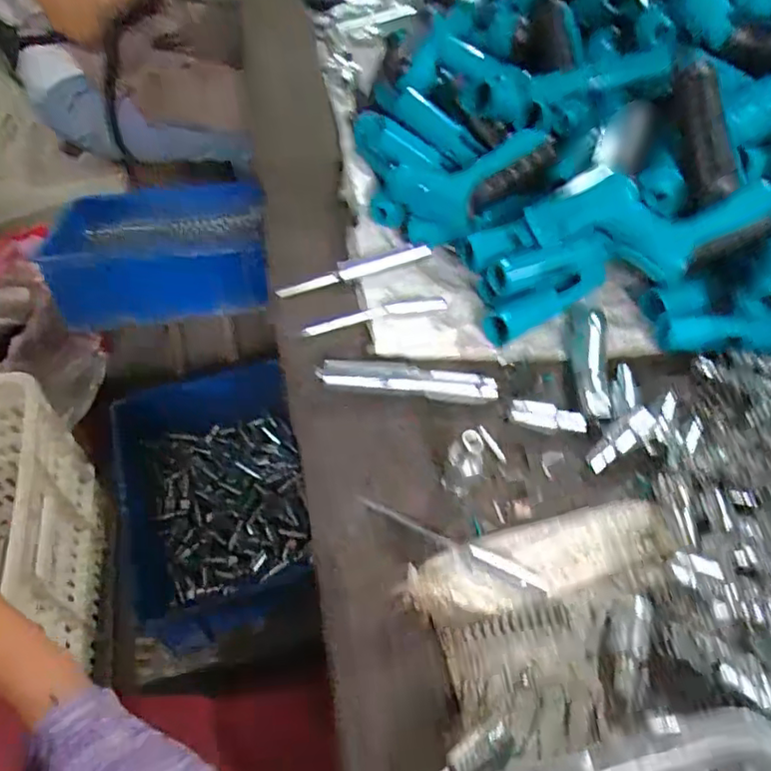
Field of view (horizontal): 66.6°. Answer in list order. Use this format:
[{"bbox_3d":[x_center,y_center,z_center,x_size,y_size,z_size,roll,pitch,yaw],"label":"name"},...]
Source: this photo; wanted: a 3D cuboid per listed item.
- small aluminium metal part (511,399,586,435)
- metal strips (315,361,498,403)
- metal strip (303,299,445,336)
[{"bbox_3d":[0.115,0.022,0.413,0.052,0.013,0.017,5,52,4],"label":"small aluminium metal part"},{"bbox_3d":[0.016,-0.004,0.432,0.129,0.007,0.024,8,75,0],"label":"metal strips"},{"bbox_3d":[-0.009,-0.059,0.486,0.119,0.007,0.013,-10,53,-8],"label":"metal strip"}]

